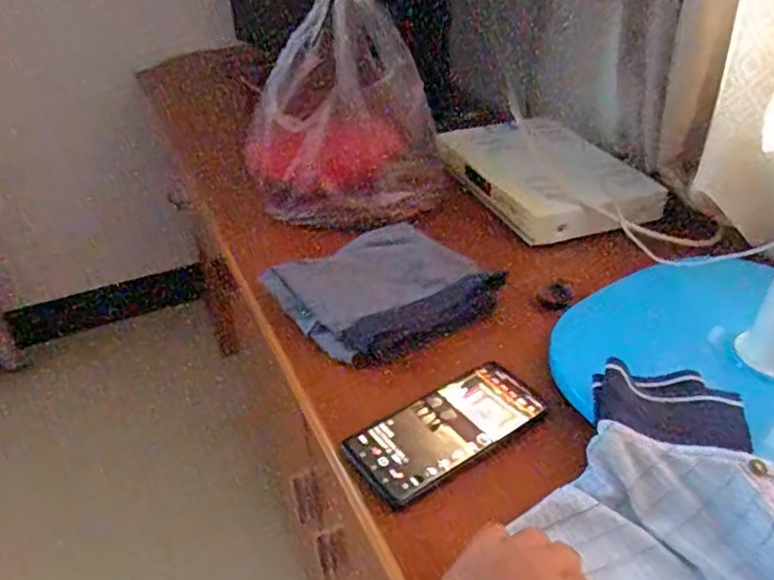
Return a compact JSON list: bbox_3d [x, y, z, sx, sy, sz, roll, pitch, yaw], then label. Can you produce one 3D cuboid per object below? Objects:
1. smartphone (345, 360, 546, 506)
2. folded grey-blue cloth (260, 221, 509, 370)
[{"bbox_3d":[0.050,0.108,0.503,0.159,0.012,0.071,-26,42,-25],"label":"smartphone"},{"bbox_3d":[0.002,-0.008,0.642,0.198,0.025,0.181,-29,44,-28],"label":"folded grey-blue cloth"}]

